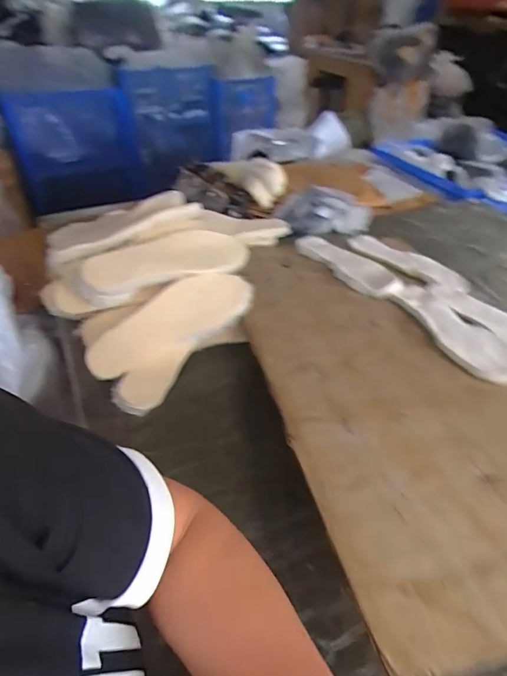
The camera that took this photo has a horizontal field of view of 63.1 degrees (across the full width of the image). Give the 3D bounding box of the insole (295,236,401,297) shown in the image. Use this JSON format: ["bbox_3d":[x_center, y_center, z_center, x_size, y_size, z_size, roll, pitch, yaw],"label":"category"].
[{"bbox_3d":[0.208,-0.166,0.900,0.115,0.018,0.291,-18,39,-21],"label":"insole"}]

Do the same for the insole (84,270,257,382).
[{"bbox_3d":[-0.134,-0.028,0.675,0.281,0.094,0.012,-29,6,-15],"label":"insole"}]

